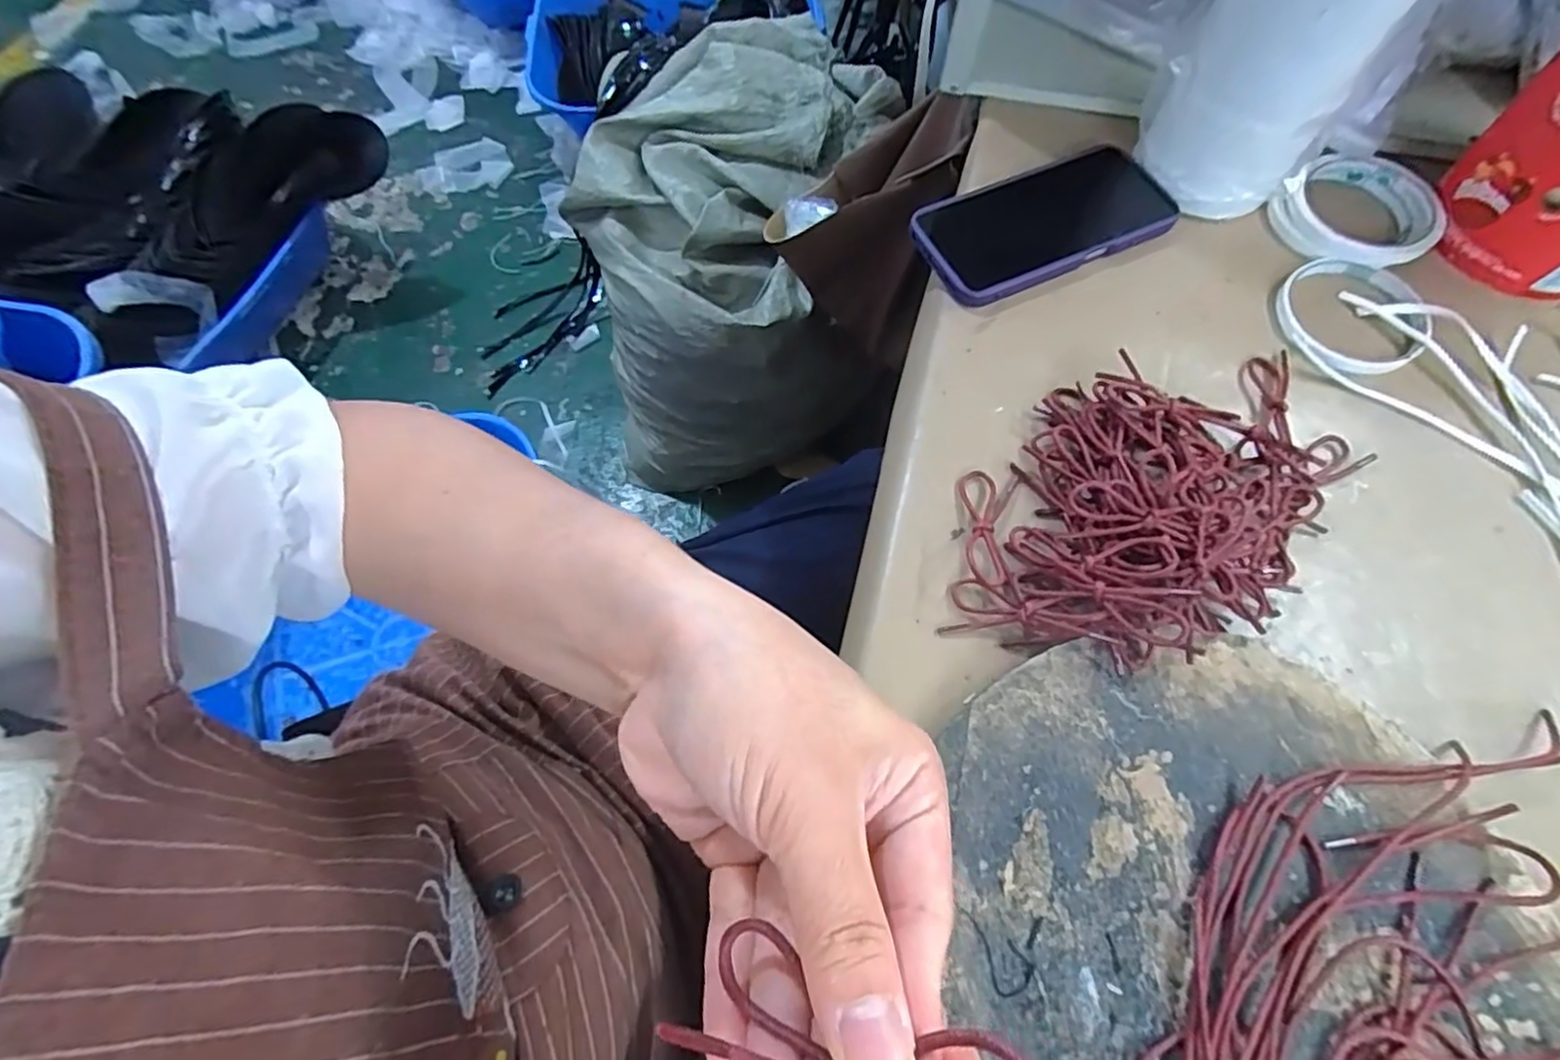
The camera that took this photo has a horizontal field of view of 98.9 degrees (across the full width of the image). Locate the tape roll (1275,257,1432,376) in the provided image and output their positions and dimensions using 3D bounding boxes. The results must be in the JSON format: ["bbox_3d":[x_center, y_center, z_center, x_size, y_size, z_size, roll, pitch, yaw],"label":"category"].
[{"bbox_3d":[0.348,-0.135,0.406,0.080,0.008,0.085,-1,66,2],"label":"tape roll"}]

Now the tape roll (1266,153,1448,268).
[{"bbox_3d":[0.377,-0.206,0.434,0.093,0.022,0.086,-1,66,2],"label":"tape roll"}]

